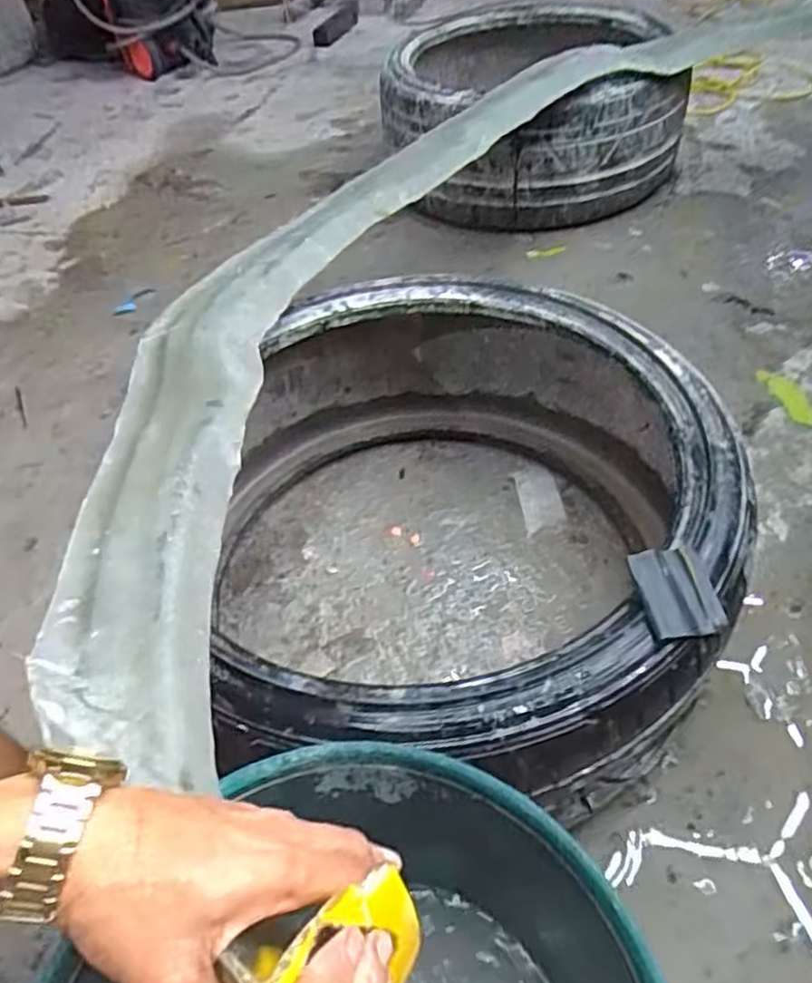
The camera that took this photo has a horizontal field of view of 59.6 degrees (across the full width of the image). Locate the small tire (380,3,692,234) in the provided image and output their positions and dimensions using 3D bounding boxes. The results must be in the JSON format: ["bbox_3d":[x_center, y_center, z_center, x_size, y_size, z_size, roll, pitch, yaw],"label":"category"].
[{"bbox_3d":[0.251,-0.833,1.566,0.572,0.269,0.645,-9,46,-2],"label":"small tire"}]

